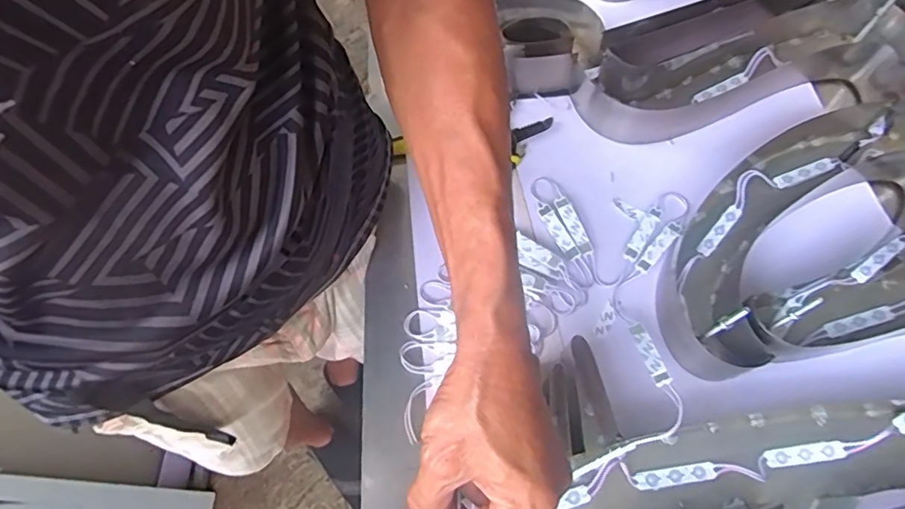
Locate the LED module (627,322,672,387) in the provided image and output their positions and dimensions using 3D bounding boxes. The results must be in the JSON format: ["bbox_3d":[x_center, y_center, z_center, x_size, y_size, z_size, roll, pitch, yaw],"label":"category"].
[{"bbox_3d":[0.149,0.075,0.436,0.011,0.007,0.058,-8,40,-4],"label":"LED module"}]

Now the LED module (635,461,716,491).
[{"bbox_3d":[0.164,0.164,0.422,0.059,0.004,0.013,-7,66,-3],"label":"LED module"}]

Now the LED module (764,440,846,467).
[{"bbox_3d":[0.261,0.149,0.425,0.060,0.004,0.012,-7,66,-3],"label":"LED module"}]

